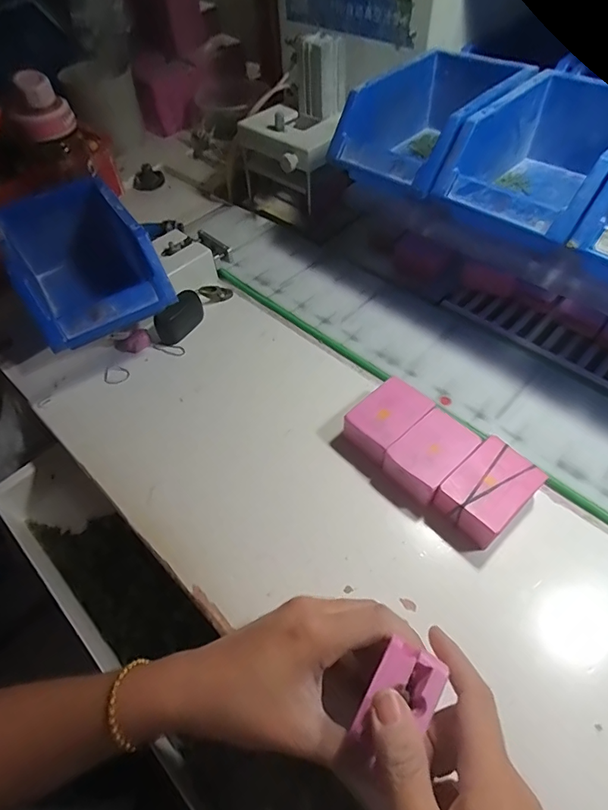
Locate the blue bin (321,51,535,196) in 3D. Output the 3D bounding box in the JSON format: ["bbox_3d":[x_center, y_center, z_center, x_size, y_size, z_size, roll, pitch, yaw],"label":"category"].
[{"bbox_3d":[0.131,-0.285,0.458,0.190,0.080,0.124,-39,60,-23],"label":"blue bin"}]

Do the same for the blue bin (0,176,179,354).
[{"bbox_3d":[-0.225,-0.144,0.456,0.123,0.085,0.195,-30,57,-18],"label":"blue bin"}]

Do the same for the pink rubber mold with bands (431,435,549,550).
[{"bbox_3d":[0.145,0.068,0.355,0.074,0.030,0.052,-37,60,-19],"label":"pink rubber mold with bands"}]

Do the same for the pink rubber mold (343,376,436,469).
[{"bbox_3d":[0.072,0.015,0.398,0.073,0.030,0.048,-39,60,-23],"label":"pink rubber mold"}]

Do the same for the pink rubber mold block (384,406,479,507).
[{"bbox_3d":[0.106,0.042,0.377,0.068,0.029,0.049,-39,61,-20],"label":"pink rubber mold block"}]

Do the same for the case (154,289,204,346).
[{"bbox_3d":[-0.135,-0.099,0.492,0.018,0.038,0.063,24,61,20],"label":"case"}]

